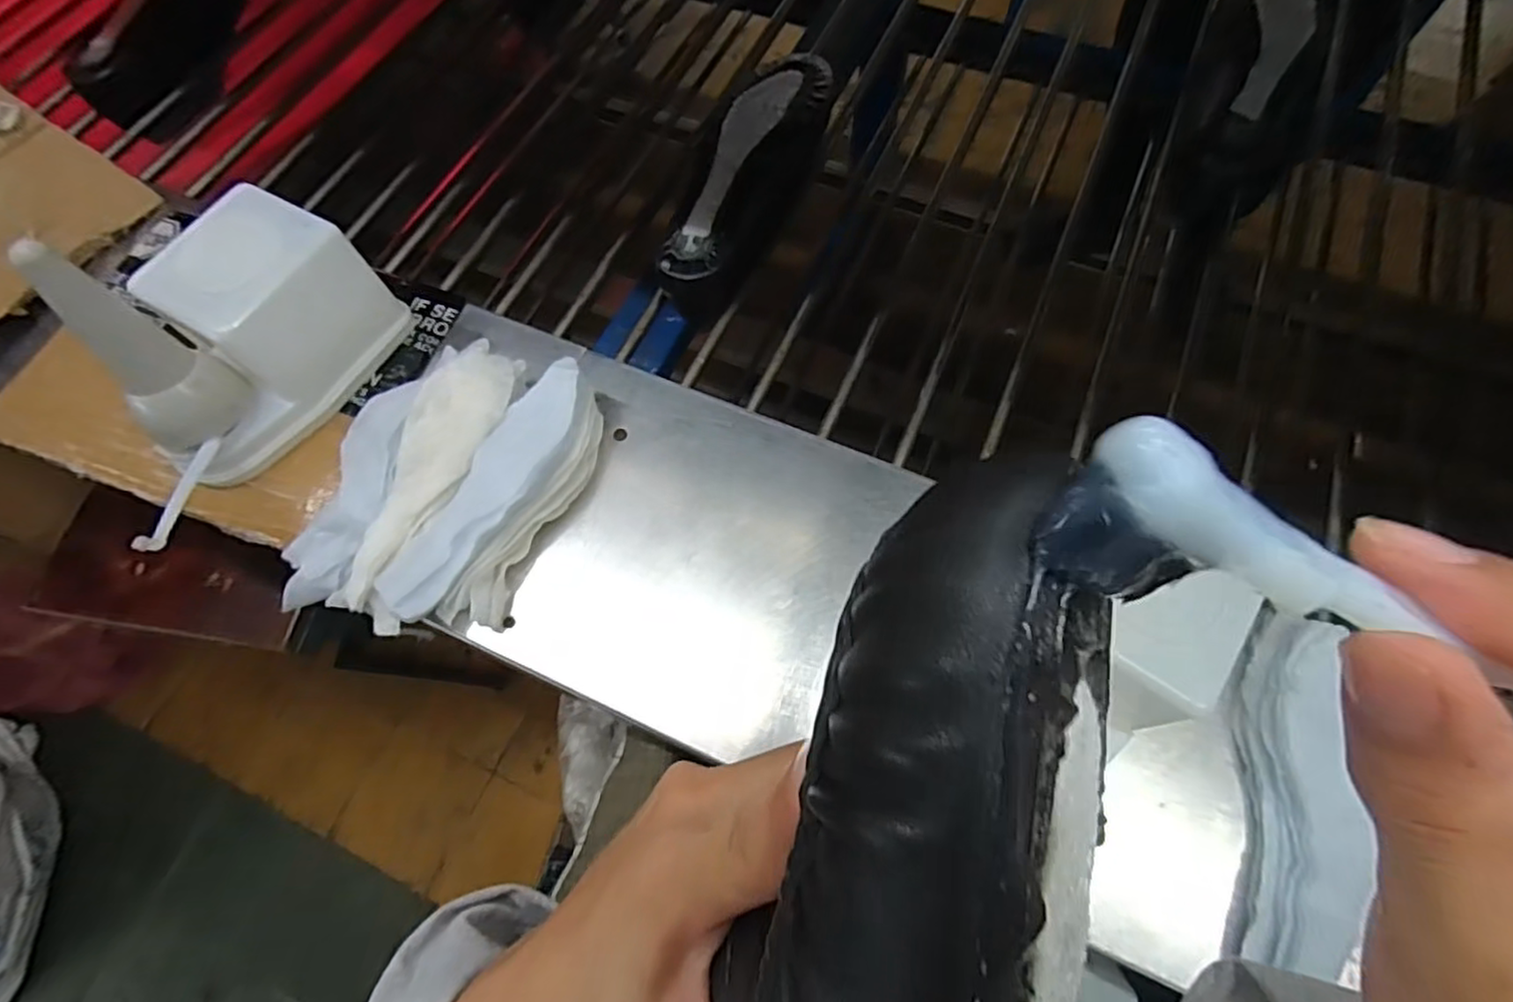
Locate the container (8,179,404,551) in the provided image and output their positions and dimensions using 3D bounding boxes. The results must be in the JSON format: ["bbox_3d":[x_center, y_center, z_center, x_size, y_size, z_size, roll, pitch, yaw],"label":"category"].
[{"bbox_3d":[-0.363,-0.093,0.449,0.112,0.137,0.234,20,68,11],"label":"container"}]

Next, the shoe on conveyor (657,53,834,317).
[{"bbox_3d":[-0.006,-0.292,0.618,0.090,0.074,0.277,19,68,11],"label":"shoe on conveyor"}]

